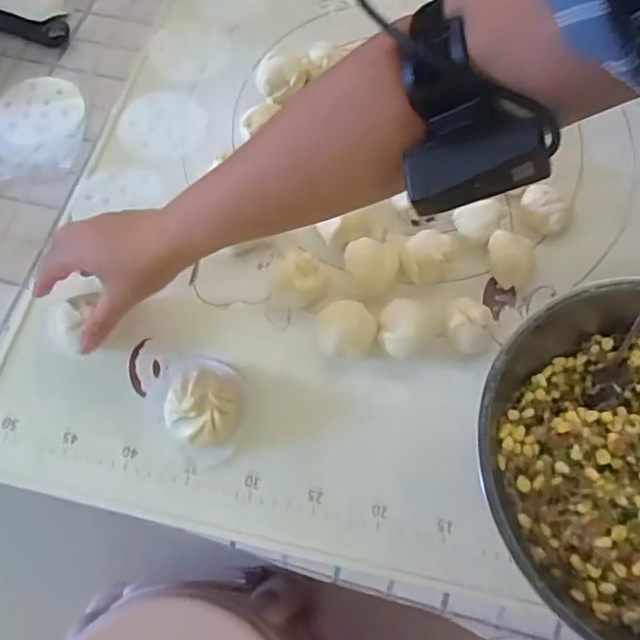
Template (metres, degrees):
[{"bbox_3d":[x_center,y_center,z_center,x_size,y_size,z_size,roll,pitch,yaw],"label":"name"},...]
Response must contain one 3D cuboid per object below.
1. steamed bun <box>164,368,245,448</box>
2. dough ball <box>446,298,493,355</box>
[{"bbox_3d":[-0.091,0.066,0.477,0.059,0.034,0.060,0,67,-1],"label":"steamed bun"},{"bbox_3d":[0.122,0.003,0.508,0.033,0.026,0.044,-7,67,-4],"label":"dough ball"}]

